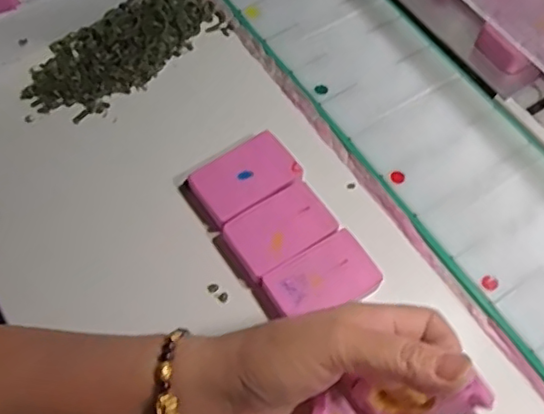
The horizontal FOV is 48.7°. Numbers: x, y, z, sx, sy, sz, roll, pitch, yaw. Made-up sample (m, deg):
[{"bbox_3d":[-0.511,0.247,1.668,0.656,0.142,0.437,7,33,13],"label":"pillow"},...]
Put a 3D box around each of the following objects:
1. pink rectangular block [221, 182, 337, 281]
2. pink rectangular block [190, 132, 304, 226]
[{"bbox_3d":[0.005,0.018,0.406,0.069,0.021,0.046,-32,69,-16],"label":"pink rectangular block"},{"bbox_3d":[-0.019,-0.019,0.426,0.071,0.021,0.047,-34,69,-16],"label":"pink rectangular block"}]

